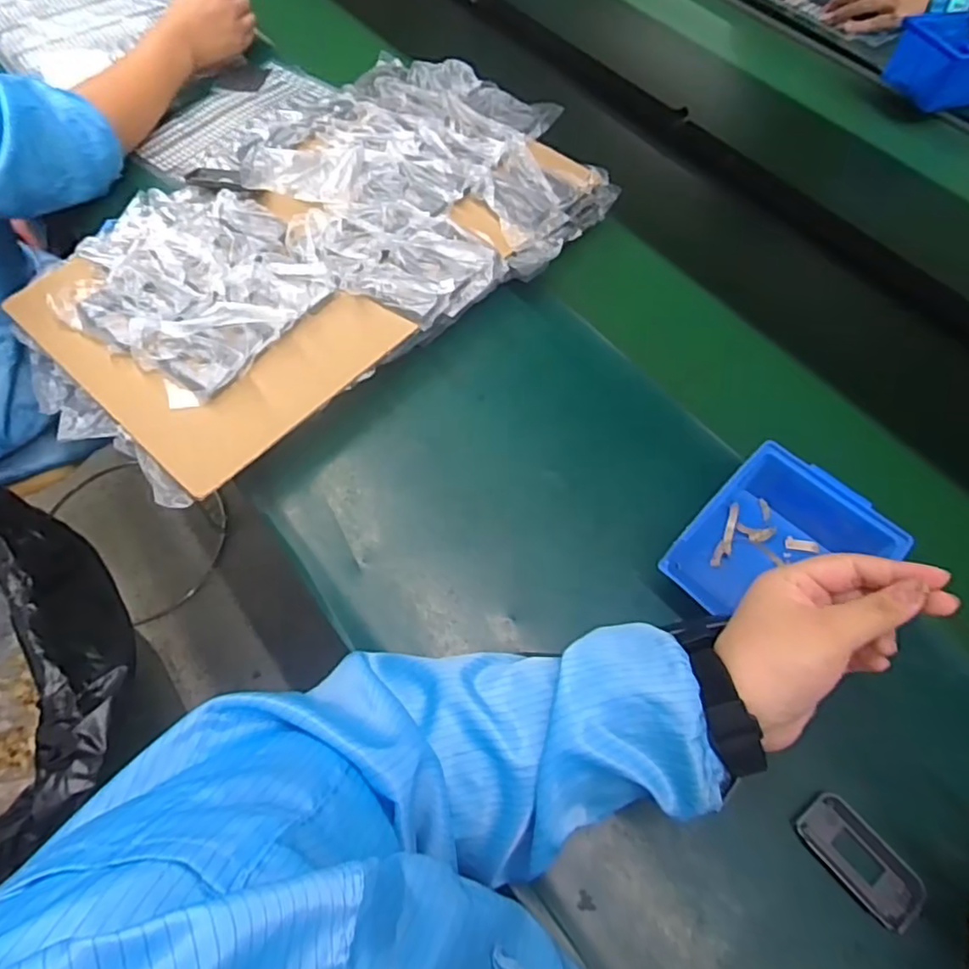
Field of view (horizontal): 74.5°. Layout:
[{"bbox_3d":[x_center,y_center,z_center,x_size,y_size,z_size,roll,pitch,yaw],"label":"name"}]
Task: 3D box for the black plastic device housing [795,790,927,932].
[{"bbox_3d":[0.238,0.237,0.405,0.038,0.010,0.075,-34,67,-20],"label":"black plastic device housing"}]

